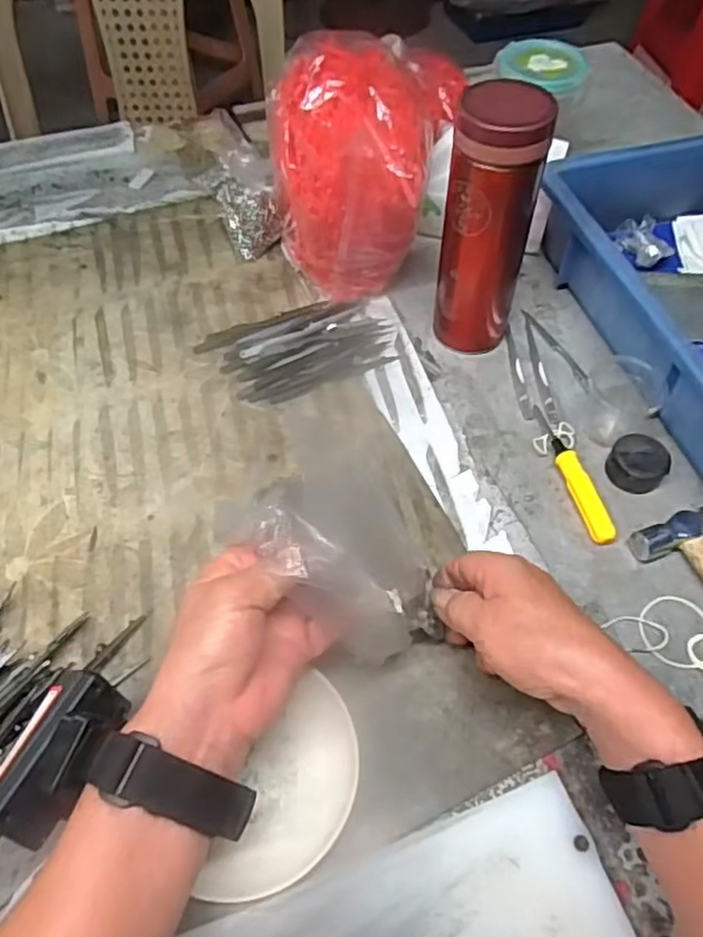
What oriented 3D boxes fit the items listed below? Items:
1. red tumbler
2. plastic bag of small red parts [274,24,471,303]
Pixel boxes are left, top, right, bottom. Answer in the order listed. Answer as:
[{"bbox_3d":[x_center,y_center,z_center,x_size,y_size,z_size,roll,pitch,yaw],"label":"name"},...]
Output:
[{"bbox_3d":[0.098,-0.171,0.476,0.063,0.188,0.063,0,56,-1],"label":"red tumbler"},{"bbox_3d":[-0.002,-0.229,0.537,0.121,0.147,0.172,-2,56,-2],"label":"plastic bag of small red parts"}]

